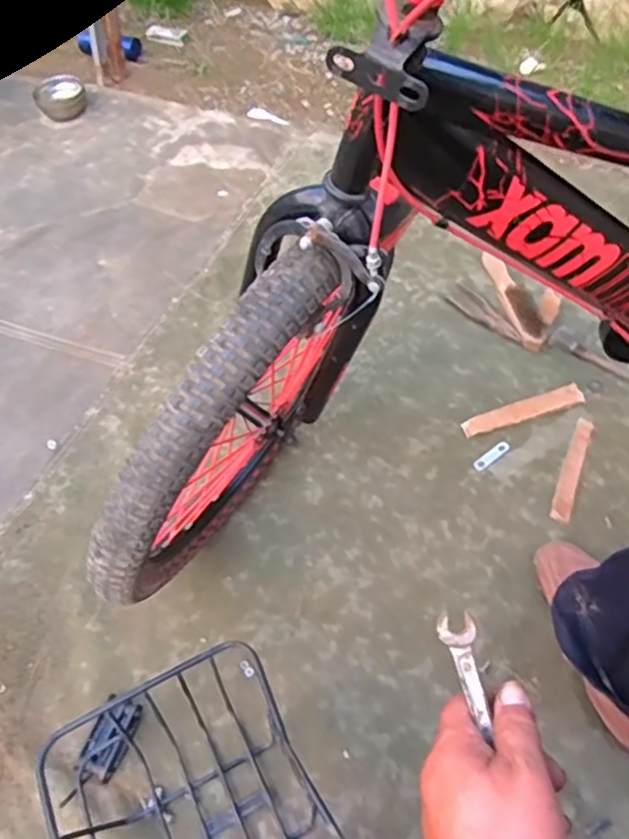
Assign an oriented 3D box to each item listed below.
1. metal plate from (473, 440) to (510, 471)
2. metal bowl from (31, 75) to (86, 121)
[{"bbox_3d":[0.266,0.055,0.994,0.064,0.004,0.019,-32,68,-11],"label":"metal plate"},{"bbox_3d":[-0.627,-0.792,1.639,0.123,0.056,0.128,0,53,0],"label":"metal bowl"}]

